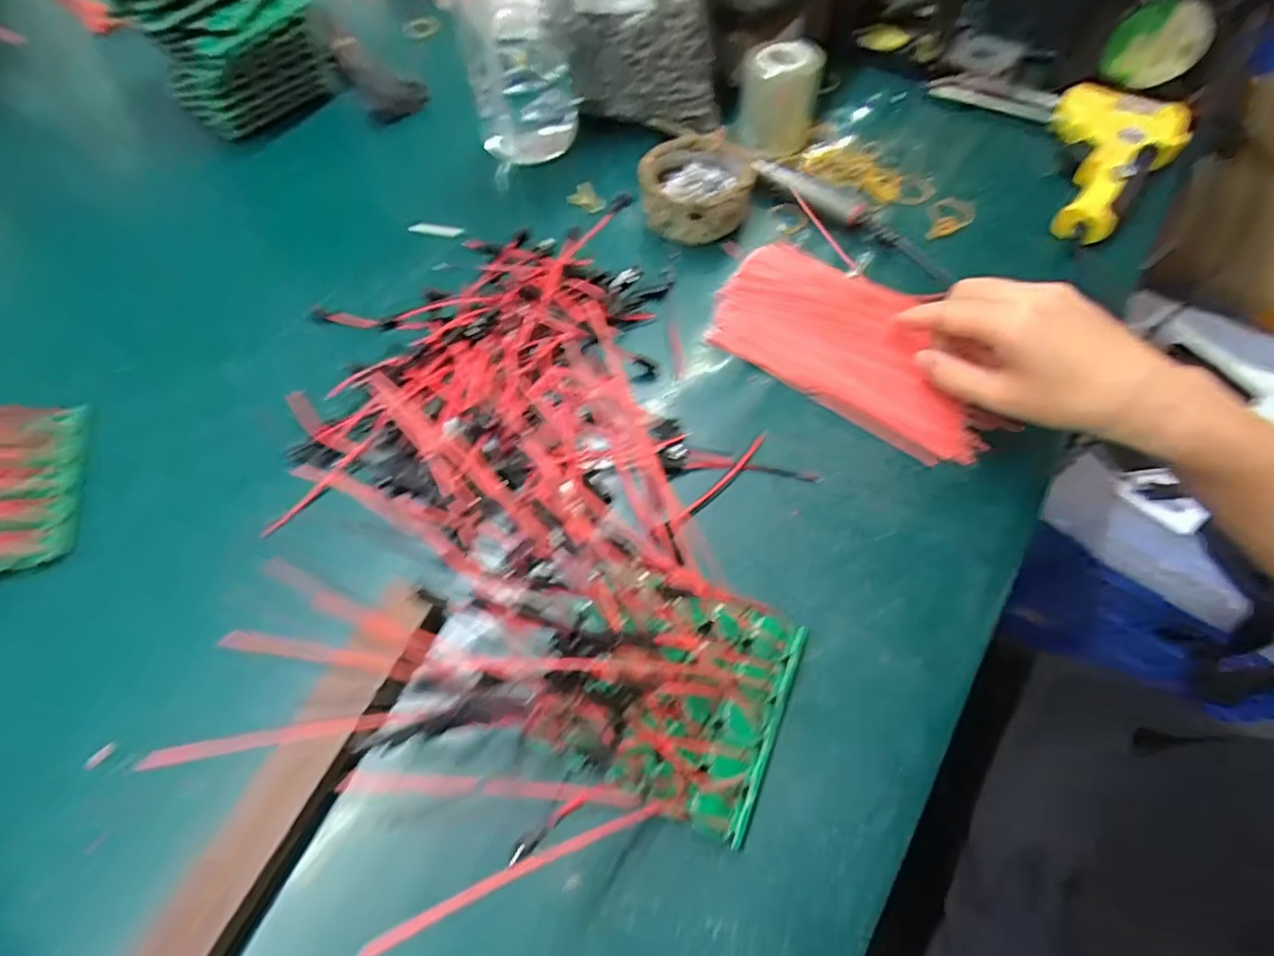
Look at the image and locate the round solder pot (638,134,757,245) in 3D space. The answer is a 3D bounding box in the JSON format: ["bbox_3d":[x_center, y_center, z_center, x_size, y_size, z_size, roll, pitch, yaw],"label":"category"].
[{"bbox_3d":[0.047,-0.228,0.460,0.083,0.037,0.091,0,63,0],"label":"round solder pot"}]

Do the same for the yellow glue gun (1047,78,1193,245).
[{"bbox_3d":[0.356,-0.249,0.464,0.095,0.042,0.152,41,70,19],"label":"yellow glue gun"}]

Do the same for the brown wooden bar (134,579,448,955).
[{"bbox_3d":[-0.156,0.137,0.272,0.029,0.026,0.191,23,65,12],"label":"brown wooden bar"}]

